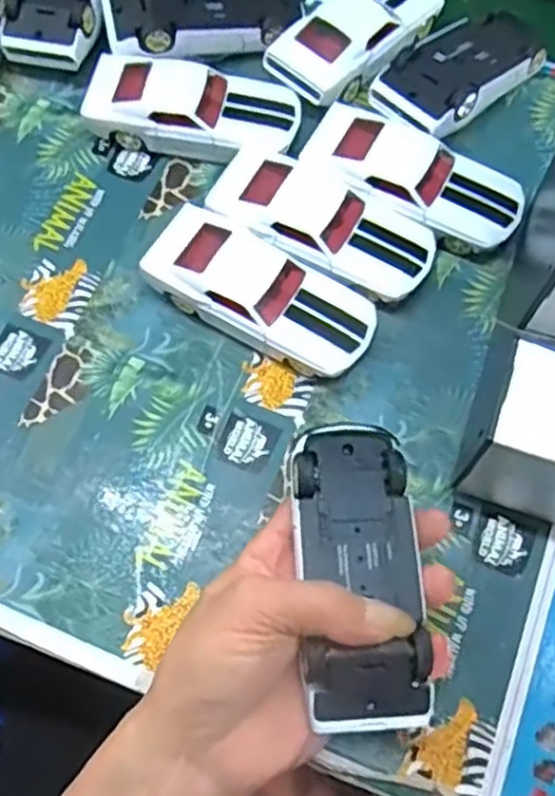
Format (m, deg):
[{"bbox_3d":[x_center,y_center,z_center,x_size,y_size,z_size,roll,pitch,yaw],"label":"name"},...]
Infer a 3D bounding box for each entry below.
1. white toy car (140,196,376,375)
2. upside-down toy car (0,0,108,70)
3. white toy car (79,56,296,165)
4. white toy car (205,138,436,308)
[{"bbox_3d":[-0.010,-0.057,0.410,0.131,0.035,0.054,27,71,11],"label":"white toy car"},{"bbox_3d":[-0.134,-0.269,0.492,0.061,0.036,0.123,11,69,5],"label":"upside-down toy car"},{"bbox_3d":[-0.050,-0.179,0.453,0.125,0.032,0.053,11,67,4],"label":"white toy car"},{"bbox_3d":[0.025,-0.098,0.426,0.130,0.034,0.057,30,72,12],"label":"white toy car"}]

